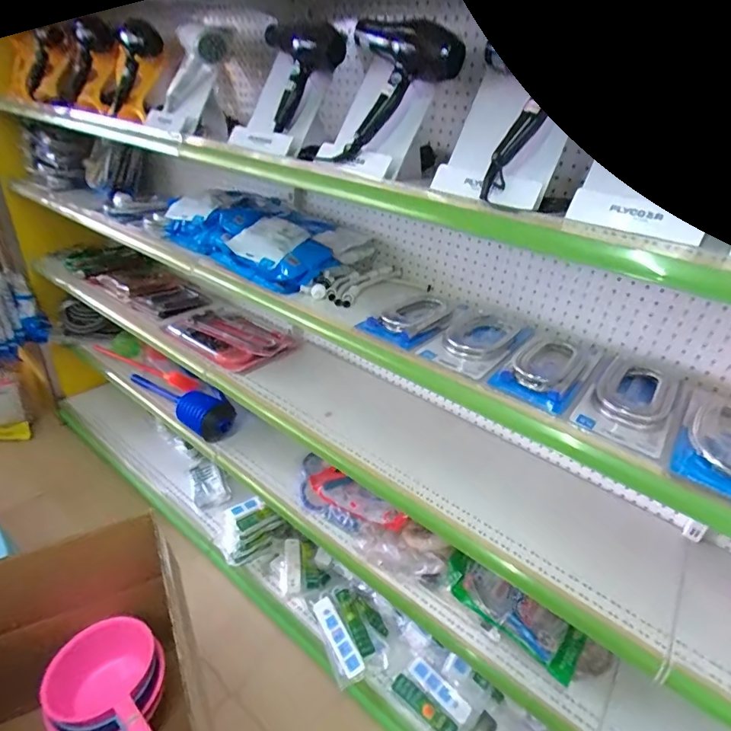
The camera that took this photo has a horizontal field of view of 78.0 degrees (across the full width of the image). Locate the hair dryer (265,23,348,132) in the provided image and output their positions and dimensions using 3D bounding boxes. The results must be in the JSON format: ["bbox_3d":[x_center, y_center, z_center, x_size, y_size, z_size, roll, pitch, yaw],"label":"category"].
[{"bbox_3d":[-0.123,-0.615,0.967,0.061,0.188,0.175,24,35,27],"label":"hair dryer"}]

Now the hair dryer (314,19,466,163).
[{"bbox_3d":[0.052,-0.484,0.814,0.202,0.221,0.108,16,32,16],"label":"hair dryer"}]

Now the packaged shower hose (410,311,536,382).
[{"bbox_3d":[0.228,-0.041,0.928,0.135,0.048,0.266,26,36,30],"label":"packaged shower hose"}]

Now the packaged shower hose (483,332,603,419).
[{"bbox_3d":[0.375,-0.011,0.899,0.138,0.050,0.335,24,35,27],"label":"packaged shower hose"}]

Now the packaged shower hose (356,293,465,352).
[{"bbox_3d":[0.122,-0.098,0.997,0.240,0.049,0.142,-23,41,-39],"label":"packaged shower hose"}]

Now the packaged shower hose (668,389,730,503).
[{"bbox_3d":[0.565,0.122,0.701,0.131,0.034,0.261,26,36,30],"label":"packaged shower hose"}]

